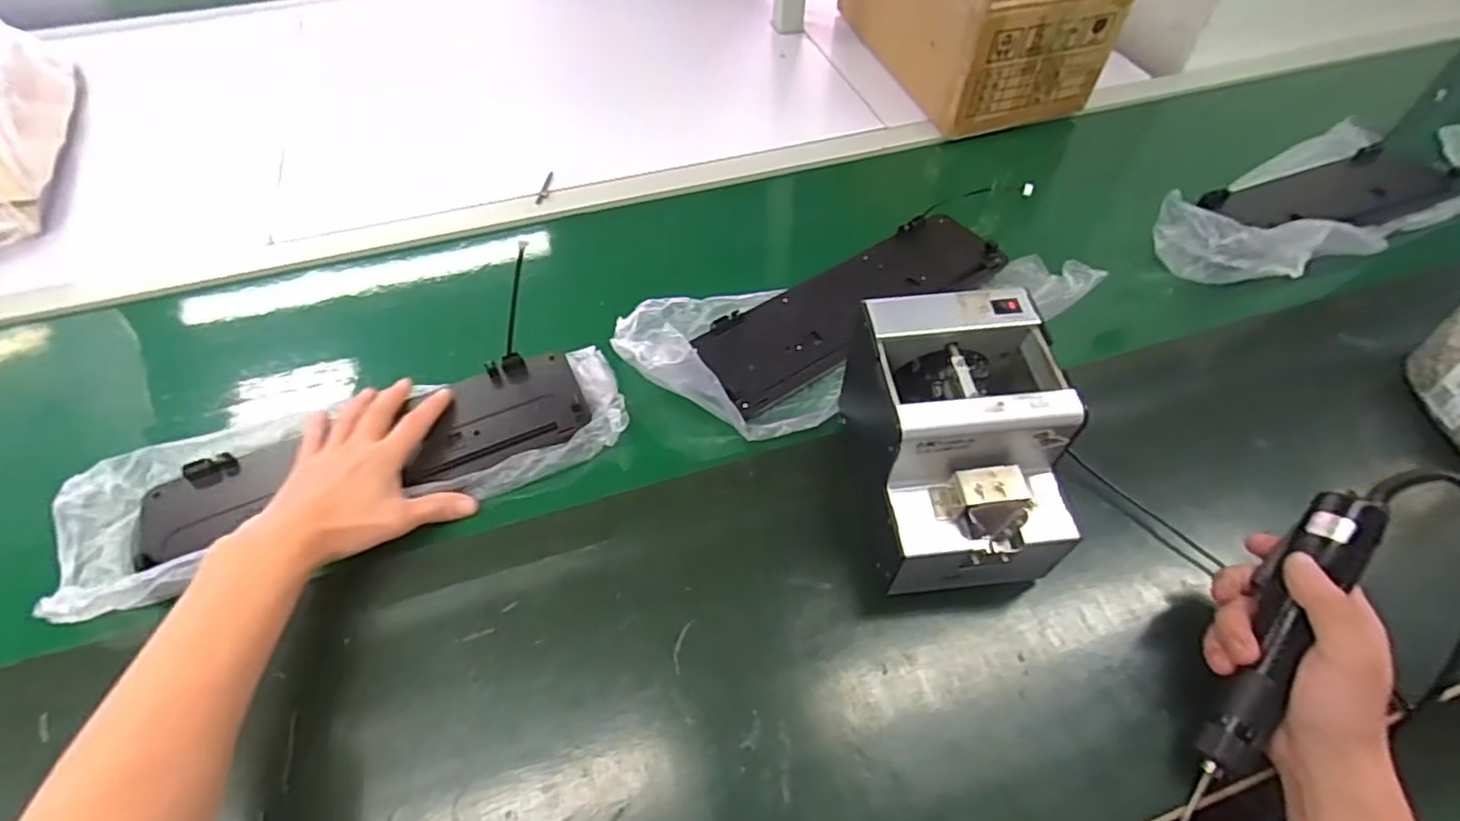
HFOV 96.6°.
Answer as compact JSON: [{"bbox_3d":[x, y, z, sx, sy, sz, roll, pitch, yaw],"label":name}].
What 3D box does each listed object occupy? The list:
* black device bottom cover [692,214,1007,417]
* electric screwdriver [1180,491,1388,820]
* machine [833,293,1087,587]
[{"bbox_3d":[0.130,-0.115,0.681,0.352,0.018,0.107,-28,59,-19],"label":"black device bottom cover"},{"bbox_3d":[0.352,0.157,0.417,0.034,0.033,0.233,31,83,20],"label":"electric screwdriver"},{"bbox_3d":[0.169,0.027,0.496,0.125,0.150,0.177,-6,54,-5],"label":"machine"}]

